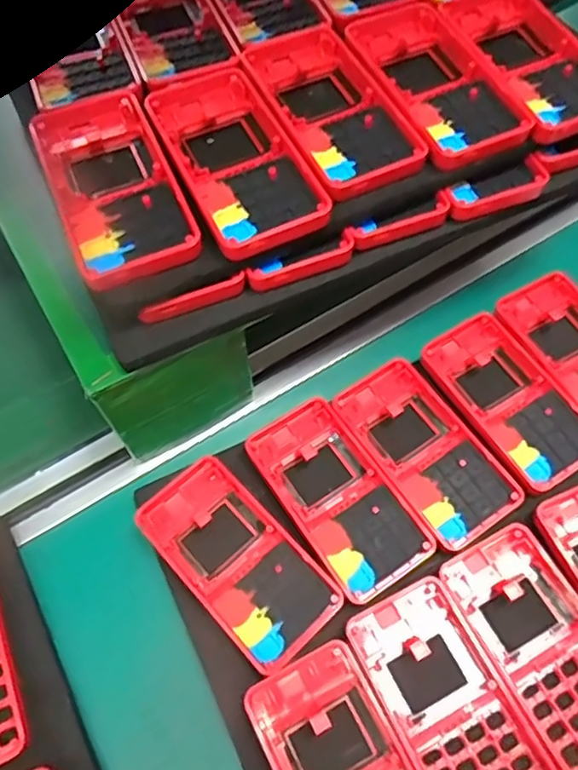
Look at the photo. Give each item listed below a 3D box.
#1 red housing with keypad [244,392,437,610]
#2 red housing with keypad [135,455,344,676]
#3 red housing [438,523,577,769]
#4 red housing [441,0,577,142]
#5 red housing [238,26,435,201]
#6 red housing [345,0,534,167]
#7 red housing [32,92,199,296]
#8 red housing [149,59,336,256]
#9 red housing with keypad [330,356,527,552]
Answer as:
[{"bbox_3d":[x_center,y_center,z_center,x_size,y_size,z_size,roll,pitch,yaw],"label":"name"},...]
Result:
[{"bbox_3d":[0.028,0.065,0.377,0.061,0.007,0.123,-31,64,-15],"label":"red housing with keypad"},{"bbox_3d":[-0.030,0.099,0.359,0.062,0.008,0.120,-39,66,-19],"label":"red housing with keypad"},{"bbox_3d":[0.139,0.141,0.336,0.061,0.016,0.122,-26,63,-13],"label":"red housing"},{"bbox_3d":[0.143,-0.206,0.377,0.063,0.012,0.132,-21,61,-10],"label":"red housing"},{"bbox_3d":[0.022,-0.163,0.358,0.063,0.010,0.134,-22,62,-11],"label":"red housing"},{"bbox_3d":[0.081,-0.188,0.369,0.065,0.013,0.144,-21,61,-10],"label":"red housing"},{"bbox_3d":[-0.095,-0.107,0.336,0.061,0.017,0.126,-22,62,-11],"label":"red housing"},{"bbox_3d":[-0.031,-0.126,0.343,0.062,0.017,0.128,-23,62,-11],"label":"red housing"},{"bbox_3d":[0.085,0.039,0.392,0.062,0.007,0.122,-31,64,-15],"label":"red housing with keypad"}]

